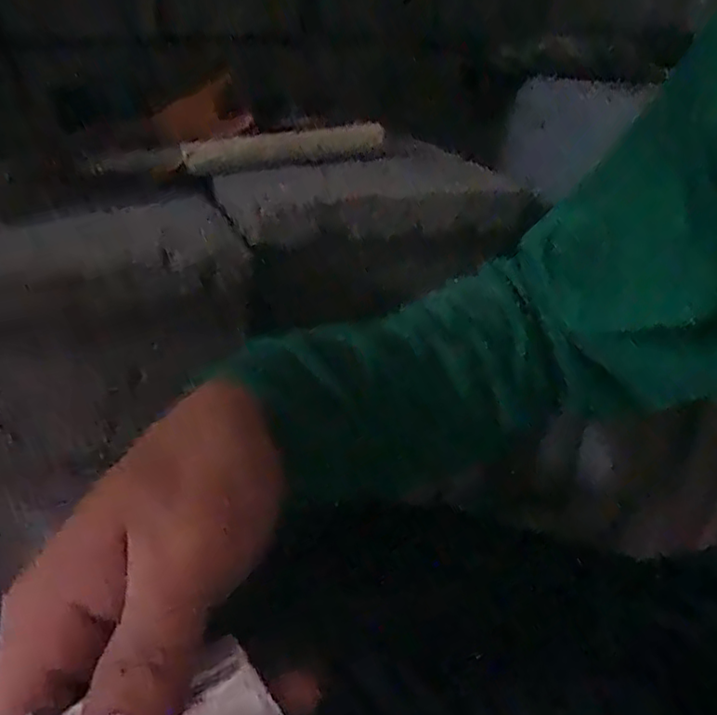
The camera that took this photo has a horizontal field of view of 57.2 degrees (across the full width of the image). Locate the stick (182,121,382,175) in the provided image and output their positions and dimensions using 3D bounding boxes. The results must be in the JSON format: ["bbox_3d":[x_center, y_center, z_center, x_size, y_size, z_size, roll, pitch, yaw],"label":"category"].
[{"bbox_3d":[-0.049,-0.146,0.454,0.143,0.020,0.022,-13,34,-25],"label":"stick"}]

